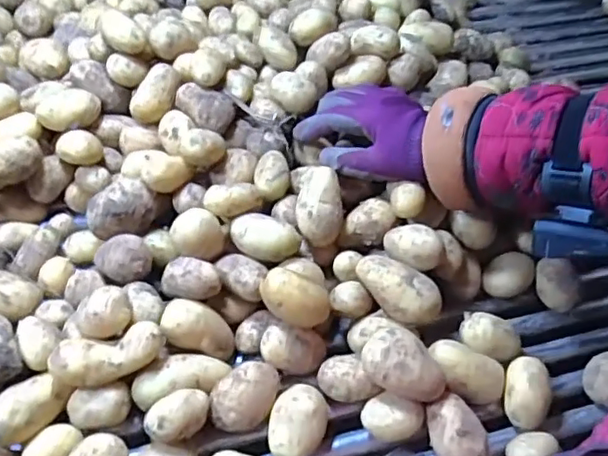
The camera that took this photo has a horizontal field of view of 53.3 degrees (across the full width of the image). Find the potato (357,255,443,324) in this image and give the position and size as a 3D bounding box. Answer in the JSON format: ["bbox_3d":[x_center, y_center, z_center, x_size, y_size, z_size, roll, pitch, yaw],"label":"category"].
[{"bbox_3d":[0.076,0.052,0.497,0.072,0.038,0.035,24,53,13],"label":"potato"}]

